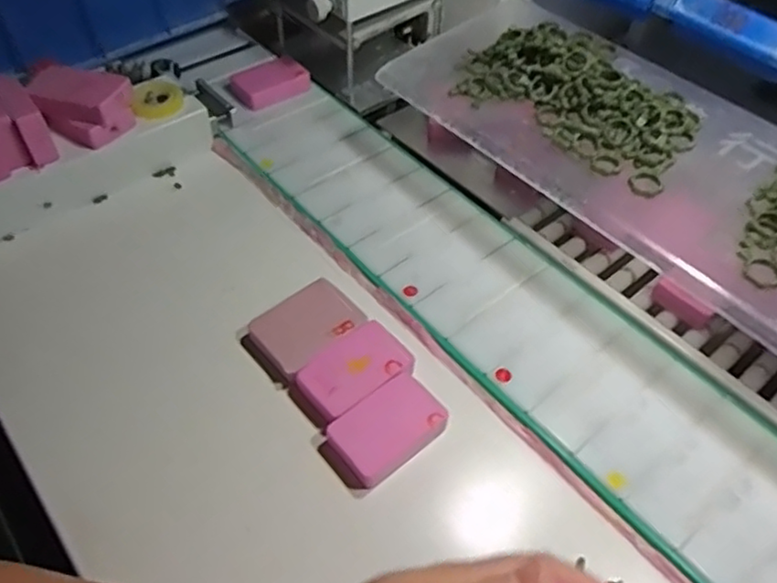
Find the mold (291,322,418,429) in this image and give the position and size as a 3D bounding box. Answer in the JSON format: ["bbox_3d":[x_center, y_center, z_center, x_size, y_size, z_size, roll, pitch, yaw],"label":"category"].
[{"bbox_3d":[-0.025,0.057,0.430,0.077,0.015,0.046,-35,59,-25],"label":"mold"}]

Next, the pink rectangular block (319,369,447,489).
[{"bbox_3d":[-0.002,0.089,0.404,0.075,0.016,0.046,-33,58,-24],"label":"pink rectangular block"}]

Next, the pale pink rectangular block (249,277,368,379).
[{"bbox_3d":[-0.058,0.025,0.453,0.071,0.018,0.052,-38,60,-26],"label":"pale pink rectangular block"}]

